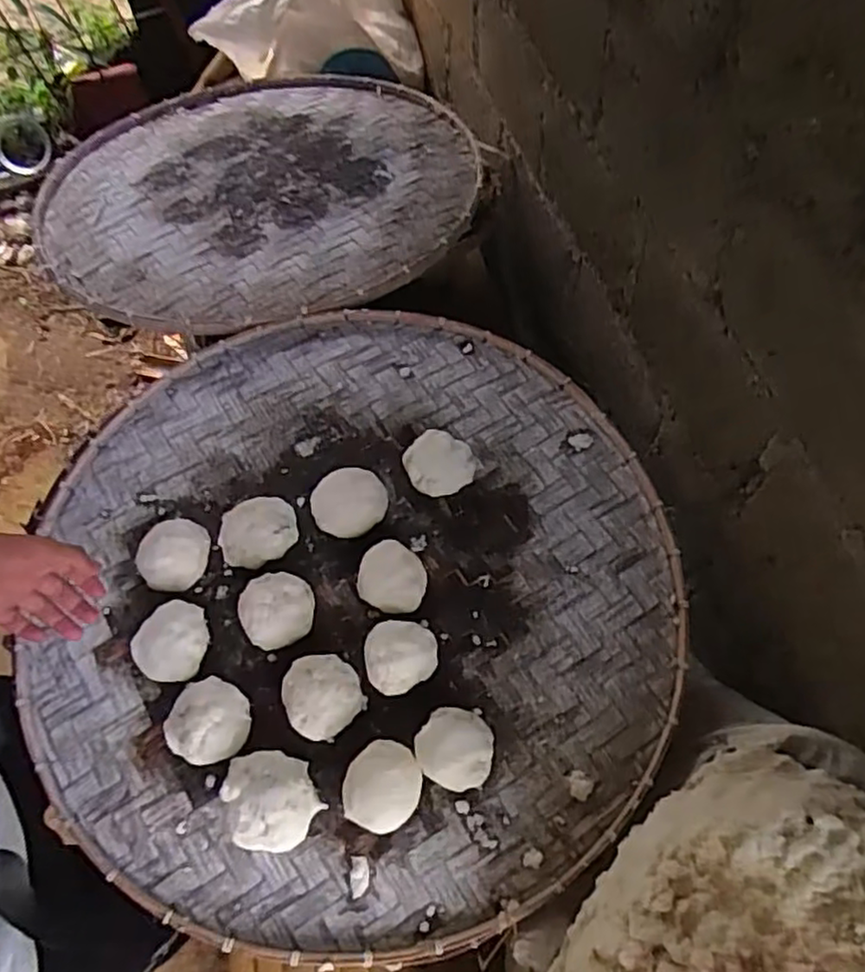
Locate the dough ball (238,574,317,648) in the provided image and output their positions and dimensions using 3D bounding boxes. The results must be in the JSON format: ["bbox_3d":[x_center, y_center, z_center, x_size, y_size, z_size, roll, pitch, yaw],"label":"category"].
[{"bbox_3d":[-0.164,0.129,0.719,0.079,0.055,0.073,-2,63,3],"label":"dough ball"}]

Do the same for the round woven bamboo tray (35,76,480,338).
[{"bbox_3d":[-0.278,-0.506,1.114,0.691,0.032,0.682,-1,54,2],"label":"round woven bamboo tray"}]

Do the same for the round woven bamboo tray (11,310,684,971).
[{"bbox_3d":[-0.082,0.095,0.750,0.673,0.088,0.686,-2,63,3],"label":"round woven bamboo tray"}]

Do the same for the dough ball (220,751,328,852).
[{"bbox_3d":[-0.151,0.297,0.644,0.076,0.064,0.088,-28,65,-10],"label":"dough ball"}]

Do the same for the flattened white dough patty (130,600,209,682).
[{"bbox_3d":[-0.269,0.163,0.714,0.079,0.051,0.082,-2,63,3],"label":"flattened white dough patty"}]

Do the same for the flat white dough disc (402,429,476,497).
[{"bbox_3d":[0.006,-0.026,0.806,0.082,0.049,0.073,32,70,18],"label":"flat white dough disc"}]

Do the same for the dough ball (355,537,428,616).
[{"bbox_3d":[-0.042,0.101,0.742,0.069,0.046,0.072,-2,63,3],"label":"dough ball"}]

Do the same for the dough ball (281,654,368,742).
[{"bbox_3d":[-0.109,0.206,0.674,0.073,0.047,0.069,-2,63,3],"label":"dough ball"}]

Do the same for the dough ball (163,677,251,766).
[{"bbox_3d":[-0.219,0.233,0.672,0.073,0.053,0.077,-2,63,3],"label":"dough ball"}]

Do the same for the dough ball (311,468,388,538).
[{"bbox_3d":[-0.095,0.015,0.782,0.081,0.043,0.074,-2,63,3],"label":"dough ball"}]

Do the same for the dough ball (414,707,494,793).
[{"bbox_3d":[0.022,0.257,0.668,0.072,0.059,0.071,-2,63,3],"label":"dough ball"}]

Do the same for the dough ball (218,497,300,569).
[{"bbox_3d":[-0.199,0.048,0.772,0.088,0.048,0.082,-2,63,3],"label":"dough ball"}]

